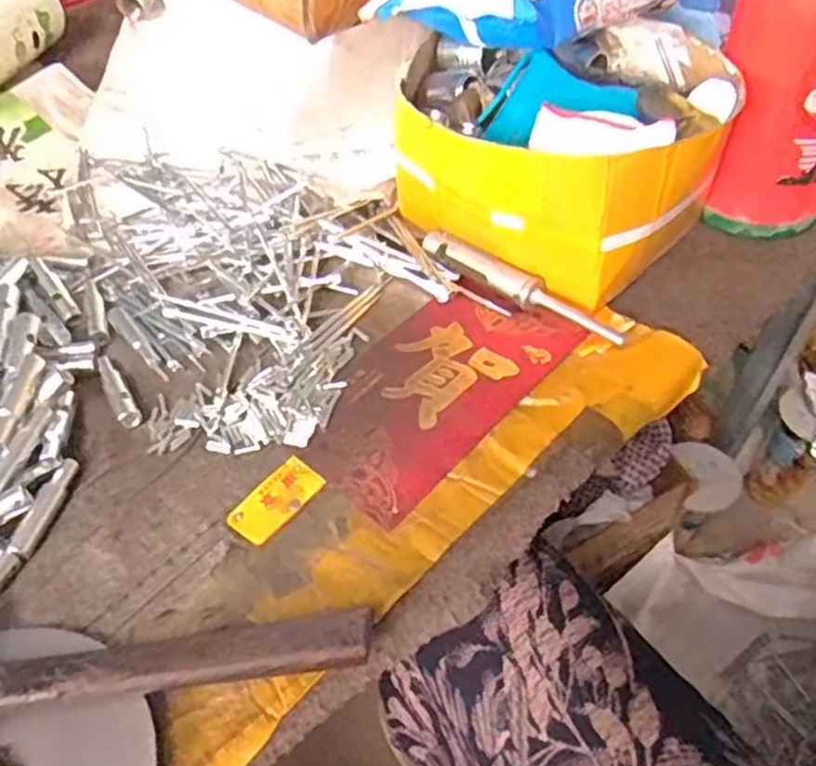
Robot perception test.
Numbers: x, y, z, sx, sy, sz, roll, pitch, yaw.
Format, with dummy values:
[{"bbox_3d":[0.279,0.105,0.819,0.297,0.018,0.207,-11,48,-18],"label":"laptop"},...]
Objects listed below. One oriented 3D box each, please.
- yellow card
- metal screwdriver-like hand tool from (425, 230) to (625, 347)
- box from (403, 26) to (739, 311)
[{"bbox_3d":[-0.063,0.055,0.350,0.025,0.004,0.045,35,61,25],"label":"yellow card"},{"bbox_3d":[0.063,-0.056,0.419,0.134,0.012,0.017,31,59,22],"label":"metal screwdriver-like hand tool"},{"bbox_3d":[0.085,-0.142,0.431,0.181,0.090,0.140,34,60,24],"label":"box"}]

